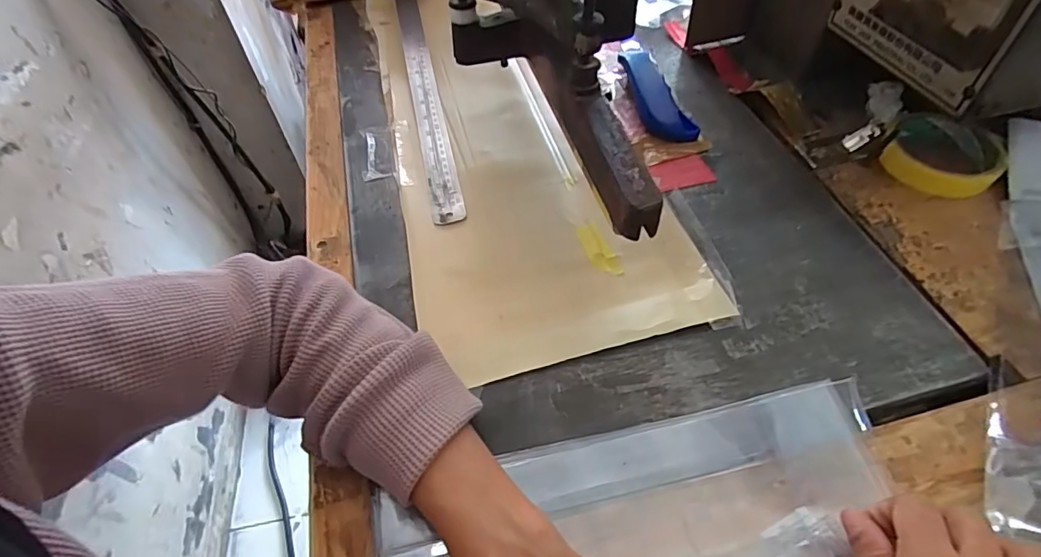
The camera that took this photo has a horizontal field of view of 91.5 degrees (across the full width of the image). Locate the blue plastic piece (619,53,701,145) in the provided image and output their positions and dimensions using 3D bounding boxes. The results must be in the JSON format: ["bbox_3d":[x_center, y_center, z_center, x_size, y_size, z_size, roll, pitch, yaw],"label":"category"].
[{"bbox_3d":[0.130,-0.181,0.505,0.038,0.023,0.129,-15,53,-9],"label":"blue plastic piece"}]

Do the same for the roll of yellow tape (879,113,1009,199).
[{"bbox_3d":[0.368,-0.109,0.442,0.083,0.029,0.083,-1,52,1],"label":"roll of yellow tape"}]

